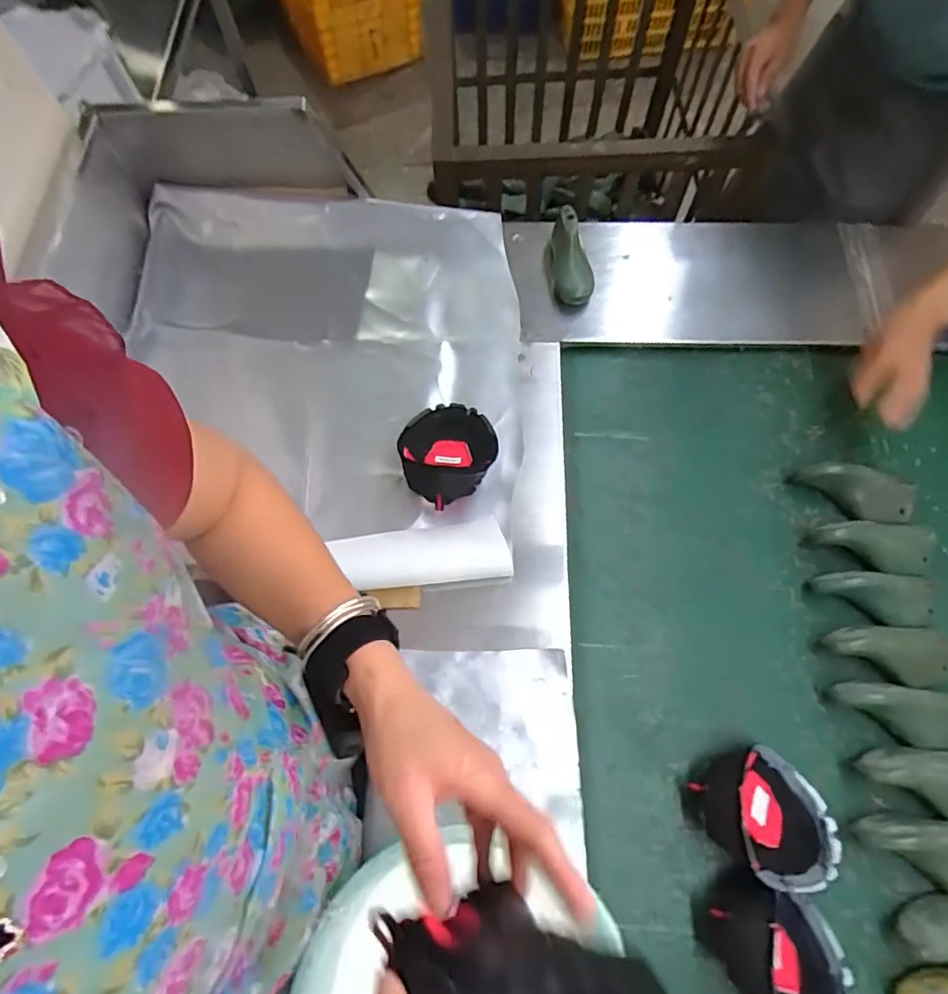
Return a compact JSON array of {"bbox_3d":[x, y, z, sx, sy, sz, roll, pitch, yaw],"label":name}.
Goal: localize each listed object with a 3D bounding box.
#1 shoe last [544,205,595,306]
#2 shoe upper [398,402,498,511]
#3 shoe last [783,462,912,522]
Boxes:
[{"bbox_3d":[0.151,-0.378,0.891,0.068,0.074,0.148,-3,70,1],"label":"shoe last"},{"bbox_3d":[-0.034,-0.065,0.770,0.134,0.069,0.148,-16,70,-4],"label":"shoe upper"},{"bbox_3d":[0.527,-0.003,0.774,0.158,0.044,0.073,10,71,6],"label":"shoe last"}]

